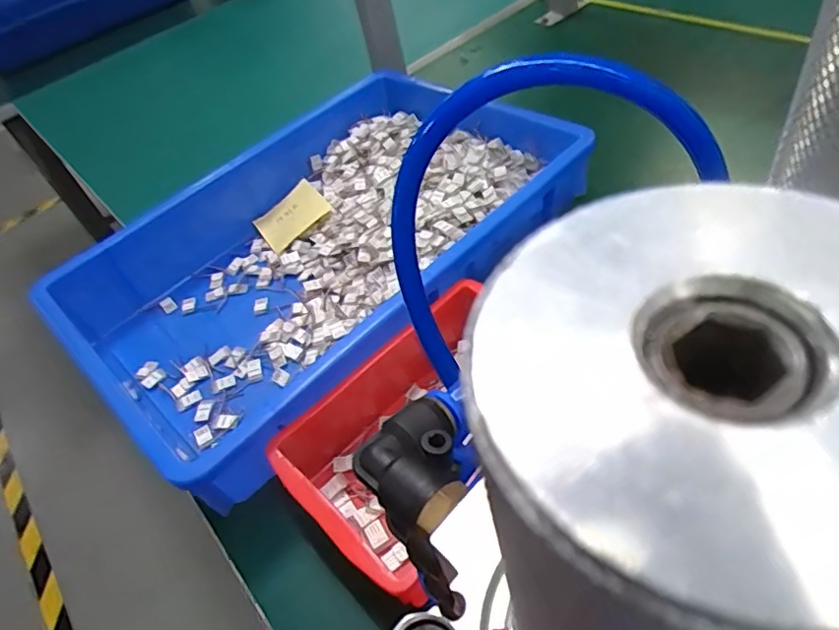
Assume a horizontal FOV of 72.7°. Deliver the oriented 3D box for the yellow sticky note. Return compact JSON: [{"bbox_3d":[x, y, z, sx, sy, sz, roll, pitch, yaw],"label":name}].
[{"bbox_3d":[-0.128,-0.098,0.586,0.073,0.012,0.064,-40,53,-2],"label":"yellow sticky note"}]

